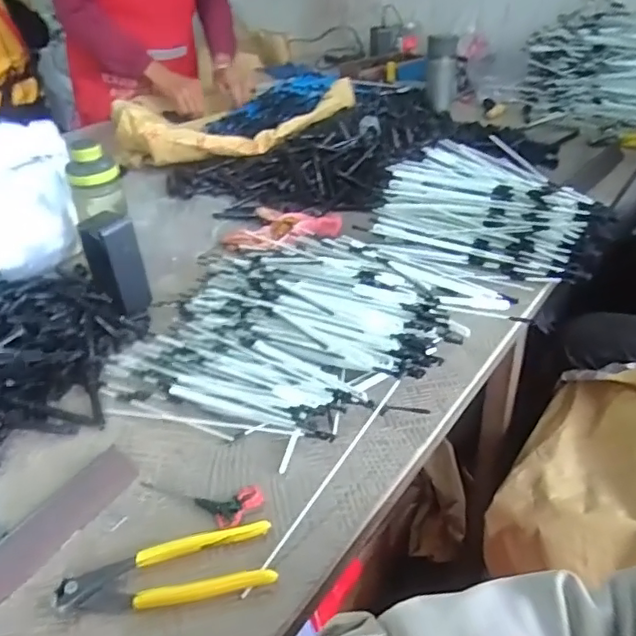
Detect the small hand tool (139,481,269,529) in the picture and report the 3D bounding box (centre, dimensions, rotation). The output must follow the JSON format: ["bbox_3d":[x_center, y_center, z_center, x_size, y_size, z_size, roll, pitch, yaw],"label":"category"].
[{"bbox_3d":[-0.104,0.160,0.491,0.113,0.006,0.041,3,37,7],"label":"small hand tool"}]

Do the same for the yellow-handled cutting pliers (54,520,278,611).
[{"bbox_3d":[-0.115,0.194,0.437,0.158,0.013,0.054,-7,36,-6],"label":"yellow-handled cutting pliers"}]

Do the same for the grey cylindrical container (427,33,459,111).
[{"bbox_3d":[0.311,-0.624,1.430,0.068,0.161,0.077,2,36,7],"label":"grey cylindrical container"}]

